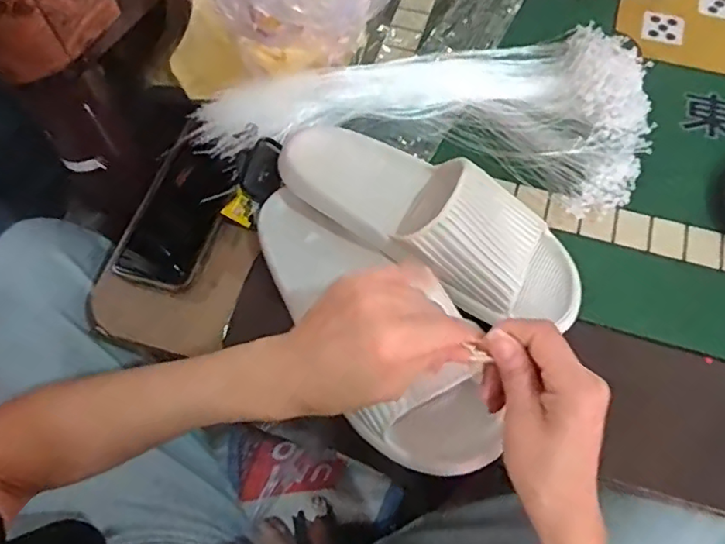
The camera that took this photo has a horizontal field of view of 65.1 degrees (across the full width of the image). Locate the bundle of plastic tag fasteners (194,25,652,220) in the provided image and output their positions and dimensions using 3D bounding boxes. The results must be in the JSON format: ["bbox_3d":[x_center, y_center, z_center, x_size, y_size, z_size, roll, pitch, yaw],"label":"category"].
[{"bbox_3d":[0.065,-0.176,0.557,0.406,0.033,0.211,9,64,5],"label":"bundle of plastic tag fasteners"}]

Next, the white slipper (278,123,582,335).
[{"bbox_3d":[0.054,-0.045,0.462,0.266,0.072,0.107,29,67,14],"label":"white slipper"}]

